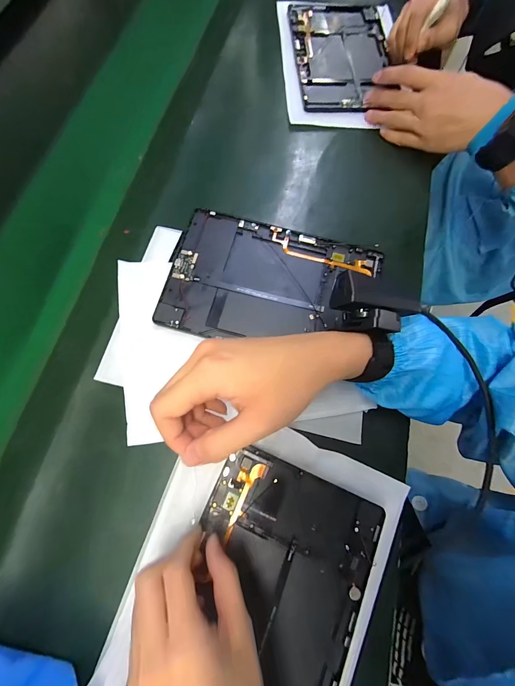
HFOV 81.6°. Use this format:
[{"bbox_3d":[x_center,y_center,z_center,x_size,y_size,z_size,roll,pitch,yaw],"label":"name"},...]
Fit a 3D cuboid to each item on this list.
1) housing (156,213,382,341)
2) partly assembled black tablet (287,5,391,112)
[{"bbox_3d":[0.016,-0.068,0.340,0.224,0.008,0.149,13,73,3],"label":"housing"},{"bbox_3d":[0.135,-0.464,0.475,0.151,0.010,0.237,-5,73,-2],"label":"partly assembled black tablet"}]

